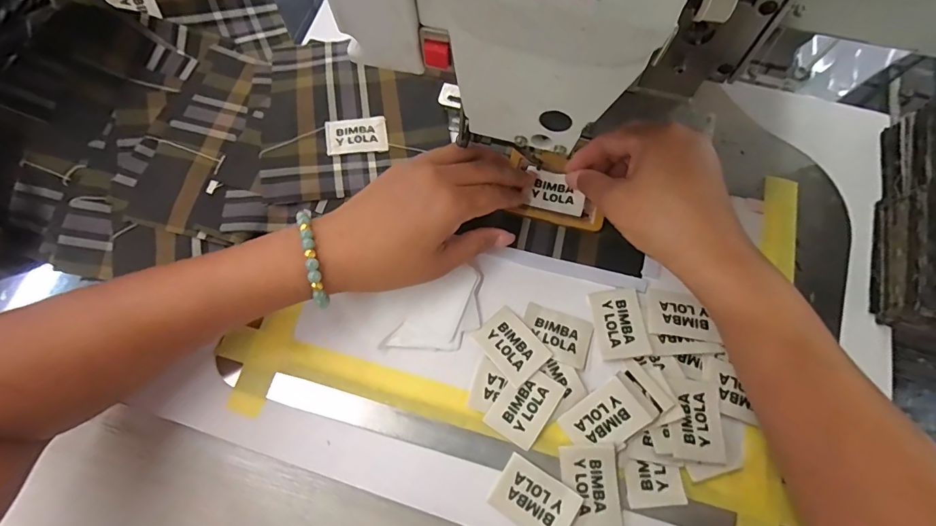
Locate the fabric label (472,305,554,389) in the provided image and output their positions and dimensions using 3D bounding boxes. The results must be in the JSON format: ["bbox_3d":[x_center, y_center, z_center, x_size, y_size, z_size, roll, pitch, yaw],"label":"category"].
[{"bbox_3d":[0.030,0.057,0.301,0.036,0.004,0.047,-40,66,-13],"label":"fabric label"}]

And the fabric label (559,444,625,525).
[{"bbox_3d":[0.077,0.138,0.268,0.035,0.007,0.048,-3,69,-1],"label":"fabric label"}]

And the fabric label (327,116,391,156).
[{"bbox_3d":[-0.092,-0.106,0.359,0.049,0.004,0.035,-10,69,-3],"label":"fabric label"}]

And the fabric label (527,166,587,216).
[{"bbox_3d":[0.068,-0.056,0.343,0.047,0.005,0.033,15,70,7],"label":"fabric label"}]

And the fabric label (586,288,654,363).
[{"bbox_3d":[0.106,0.043,0.305,0.033,0.004,0.047,-7,69,-2],"label":"fabric label"}]

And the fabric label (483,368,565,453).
[{"bbox_3d":[0.037,0.094,0.287,0.034,0.004,0.048,33,77,16],"label":"fabric label"}]

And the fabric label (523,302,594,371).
[{"bbox_3d":[0.062,0.050,0.305,0.048,0.004,0.034,19,67,10],"label":"fabric label"}]

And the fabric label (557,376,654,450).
[{"bbox_3d":[0.087,0.101,0.278,0.049,0.006,0.033,-40,70,5],"label":"fabric label"}]

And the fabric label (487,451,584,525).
[{"bbox_3d":[0.041,0.146,0.268,0.048,0.006,0.034,31,72,12],"label":"fabric label"}]

